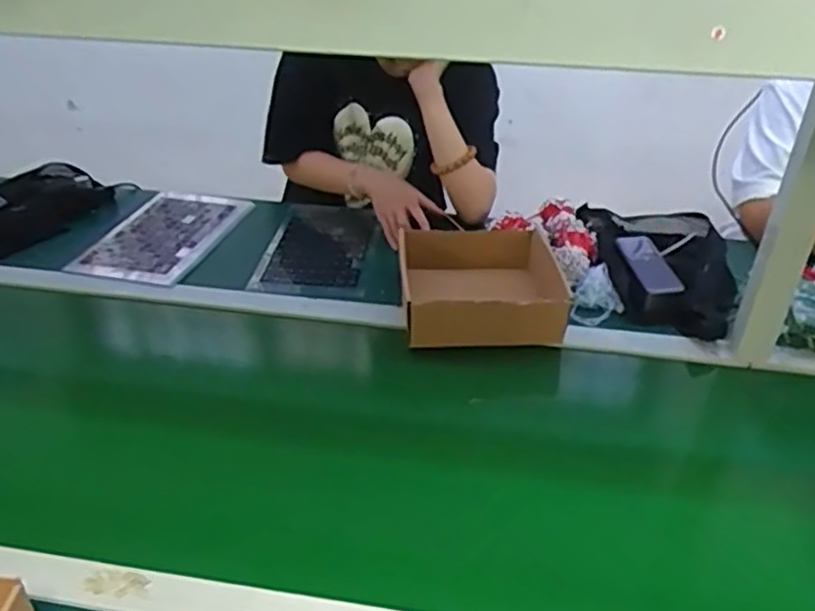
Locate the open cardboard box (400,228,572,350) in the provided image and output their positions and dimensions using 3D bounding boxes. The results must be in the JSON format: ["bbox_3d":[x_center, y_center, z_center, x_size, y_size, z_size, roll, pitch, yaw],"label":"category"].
[{"bbox_3d":[0.097,-0.028,0.961,0.208,0.078,0.208,-2,34,-4],"label":"open cardboard box"}]

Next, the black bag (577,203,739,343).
[{"bbox_3d":[0.362,-0.057,1.006,0.197,0.073,0.275,3,34,3],"label":"black bag"}]

